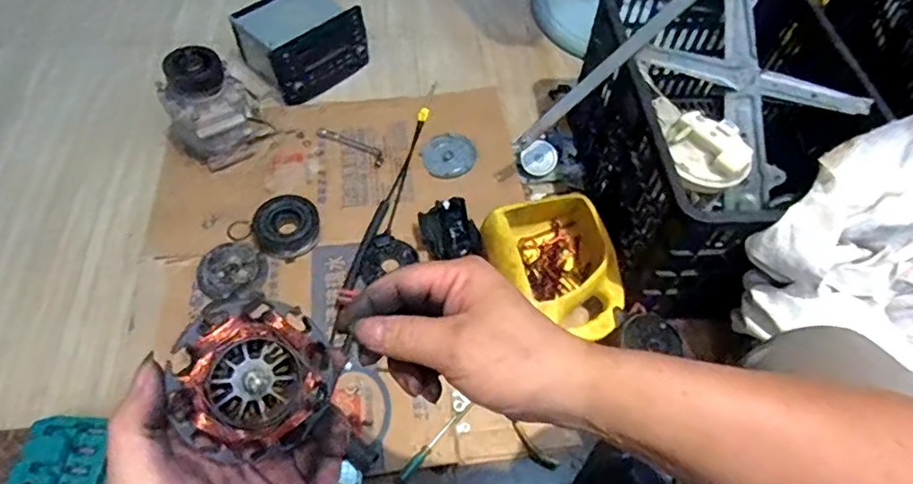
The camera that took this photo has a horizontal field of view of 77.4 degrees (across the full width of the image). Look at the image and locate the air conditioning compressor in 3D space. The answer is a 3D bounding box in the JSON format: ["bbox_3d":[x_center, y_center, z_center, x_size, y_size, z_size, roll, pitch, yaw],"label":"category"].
[{"bbox_3d":[-0.407,-0.234,0.973,0.166,0.186,0.106,-26,61,-15],"label":"air conditioning compressor"}]

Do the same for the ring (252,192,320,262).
[{"bbox_3d":[-0.276,-0.026,0.926,0.106,0.046,0.096,-23,60,-13],"label":"ring"}]

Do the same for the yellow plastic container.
[{"bbox_3d":[0.158,0.042,0.860,0.178,0.133,0.224,-29,62,-17],"label":"yellow plastic container"}]

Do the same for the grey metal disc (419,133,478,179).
[{"bbox_3d":[-0.014,-0.161,1.039,0.097,0.008,0.093,0,55,0],"label":"grey metal disc"}]

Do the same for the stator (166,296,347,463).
[{"bbox_3d":[-0.106,0.069,0.295,0.077,0.042,0.076,-36,103,-22],"label":"stator"}]

